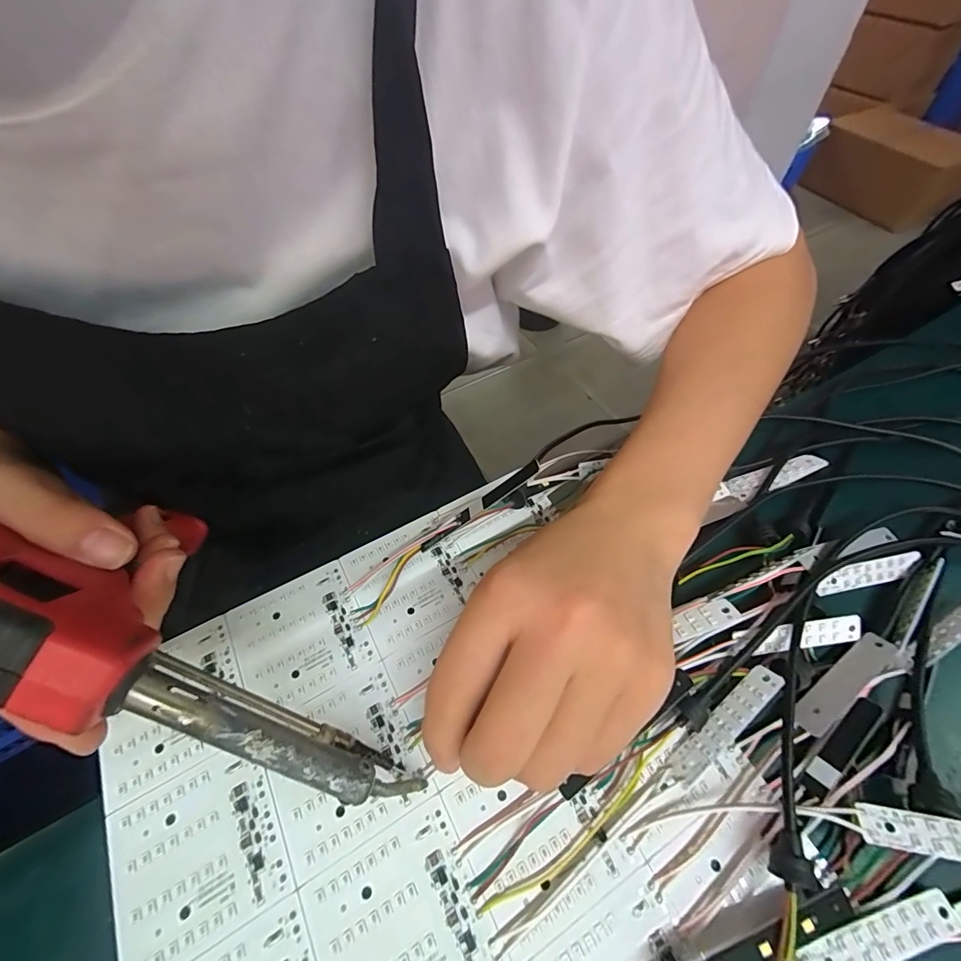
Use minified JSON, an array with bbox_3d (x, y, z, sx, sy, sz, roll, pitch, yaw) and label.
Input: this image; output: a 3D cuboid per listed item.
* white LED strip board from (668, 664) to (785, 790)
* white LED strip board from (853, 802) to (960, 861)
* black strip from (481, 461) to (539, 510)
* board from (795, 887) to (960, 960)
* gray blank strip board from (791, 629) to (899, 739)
[{"bbox_3d":[0.099,0.098,0.180,0.058,0.004,0.013,-40,33,-12],"label":"white LED strip board"},{"bbox_3d":[0.166,0.125,0.154,0.059,0.004,0.012,3,58,13],"label":"white LED strip board"},{"bbox_3d":[0.013,0.002,0.200,0.031,0.004,0.006,-37,58,16],"label":"black strip"},{"bbox_3d":[0.132,0.153,0.148,0.061,0.004,0.012,-13,56,-7],"label":"board"},{"bbox_3d":[0.155,0.086,0.190,0.059,0.005,0.012,-29,60,-18],"label":"gray blank strip board"}]

